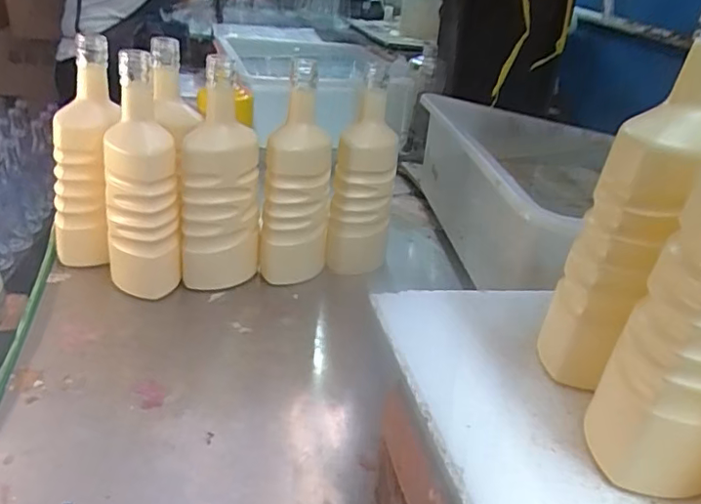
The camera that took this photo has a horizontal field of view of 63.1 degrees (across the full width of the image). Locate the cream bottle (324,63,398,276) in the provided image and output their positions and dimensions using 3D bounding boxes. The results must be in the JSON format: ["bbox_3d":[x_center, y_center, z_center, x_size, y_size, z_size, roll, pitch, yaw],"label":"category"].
[{"bbox_3d":[0.015,-0.086,0.683,0.072,0.253,0.065,8,30,6],"label":"cream bottle"}]

